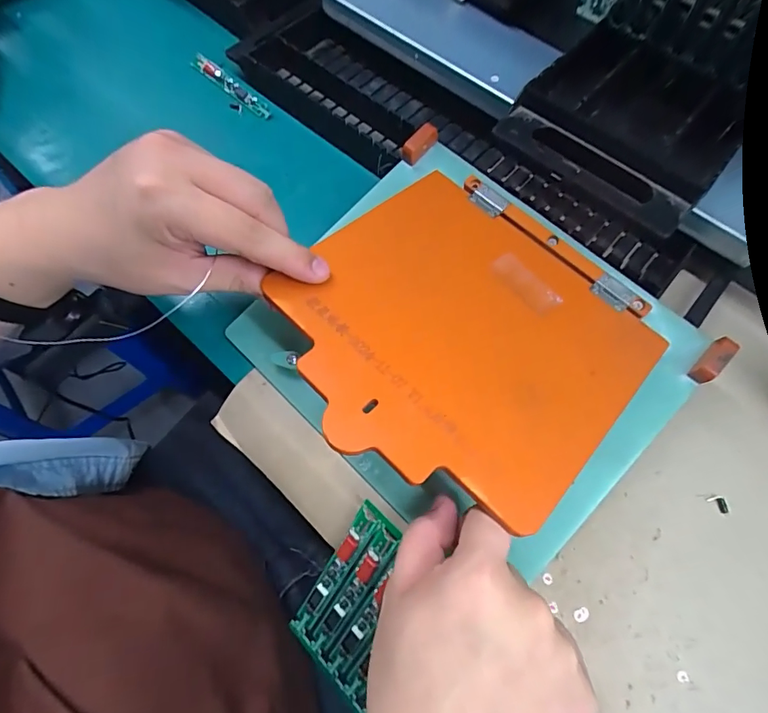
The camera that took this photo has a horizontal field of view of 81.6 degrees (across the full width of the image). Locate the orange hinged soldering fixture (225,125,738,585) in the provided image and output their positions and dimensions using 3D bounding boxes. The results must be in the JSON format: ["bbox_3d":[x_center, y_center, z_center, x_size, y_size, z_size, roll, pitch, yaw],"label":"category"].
[{"bbox_3d":[0.053,-0.016,0.276,0.241,0.063,0.208,42,74,15],"label":"orange hinged soldering fixture"}]

